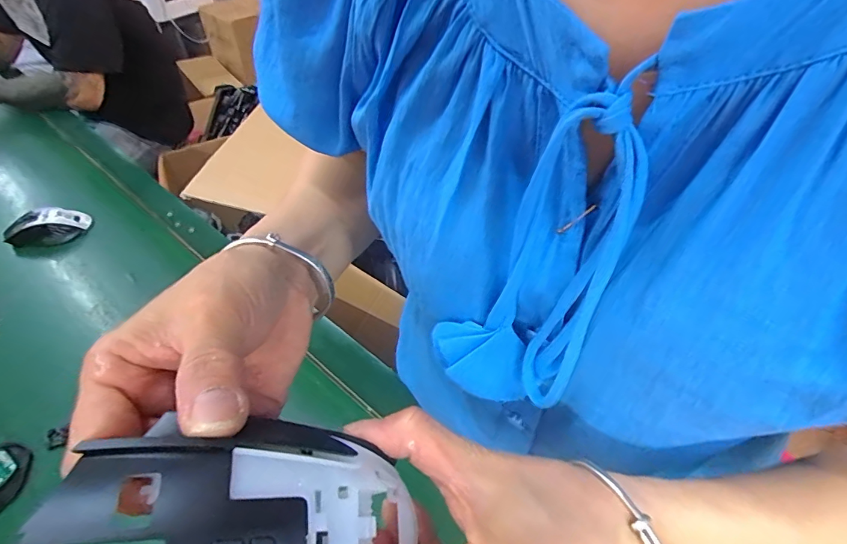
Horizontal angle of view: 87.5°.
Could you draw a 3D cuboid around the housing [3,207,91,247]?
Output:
[{"bbox_3d":[-0.602,-0.072,0.709,0.110,0.034,0.061,-21,47,-18],"label":"housing"}]

